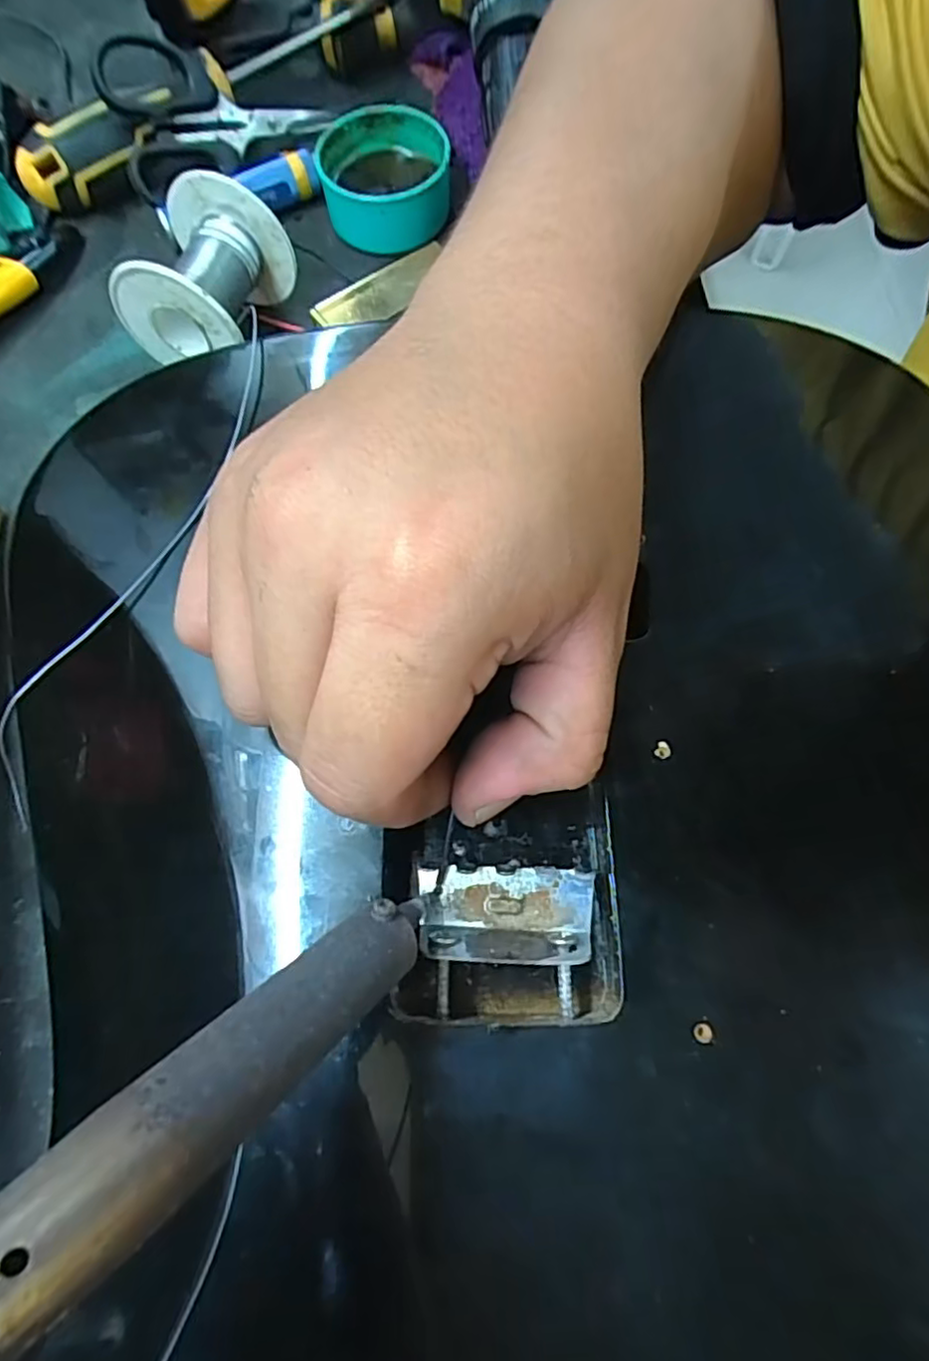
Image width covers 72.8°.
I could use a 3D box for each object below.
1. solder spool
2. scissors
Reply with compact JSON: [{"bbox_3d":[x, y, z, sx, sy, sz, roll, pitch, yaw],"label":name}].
[{"bbox_3d":[-0.105,-0.162,0.259,0.052,0.051,0.053,15,72,5],"label":"solder spool"},{"bbox_3d":[-0.122,-0.278,0.299,0.104,0.055,0.011,-40,34,-18],"label":"scissors"}]

